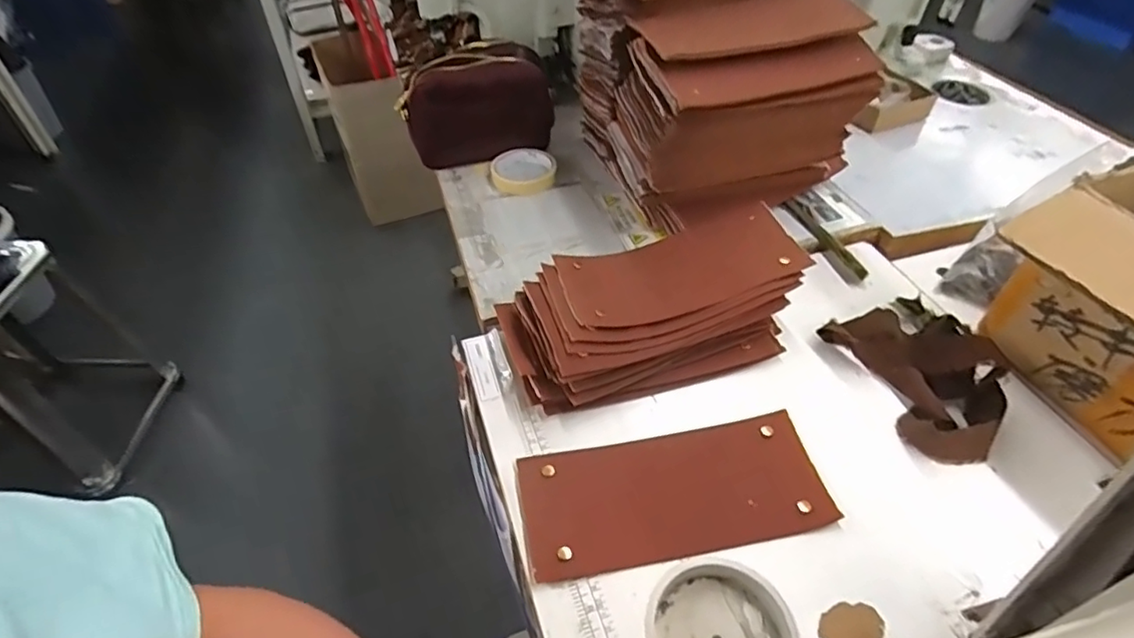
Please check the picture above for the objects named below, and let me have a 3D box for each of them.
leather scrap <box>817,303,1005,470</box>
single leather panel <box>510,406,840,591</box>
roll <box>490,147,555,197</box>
[{"bbox_3d":[0.350,0.050,0.574,0.123,0.039,0.180,-14,48,-12],"label":"leather scrap"},{"bbox_3d":[0.091,0.150,0.512,0.253,0.008,0.109,-10,47,-6],"label":"single leather panel"},{"bbox_3d":[-0.060,-0.210,0.831,0.091,0.019,0.091,-1,46,1],"label":"roll"}]

